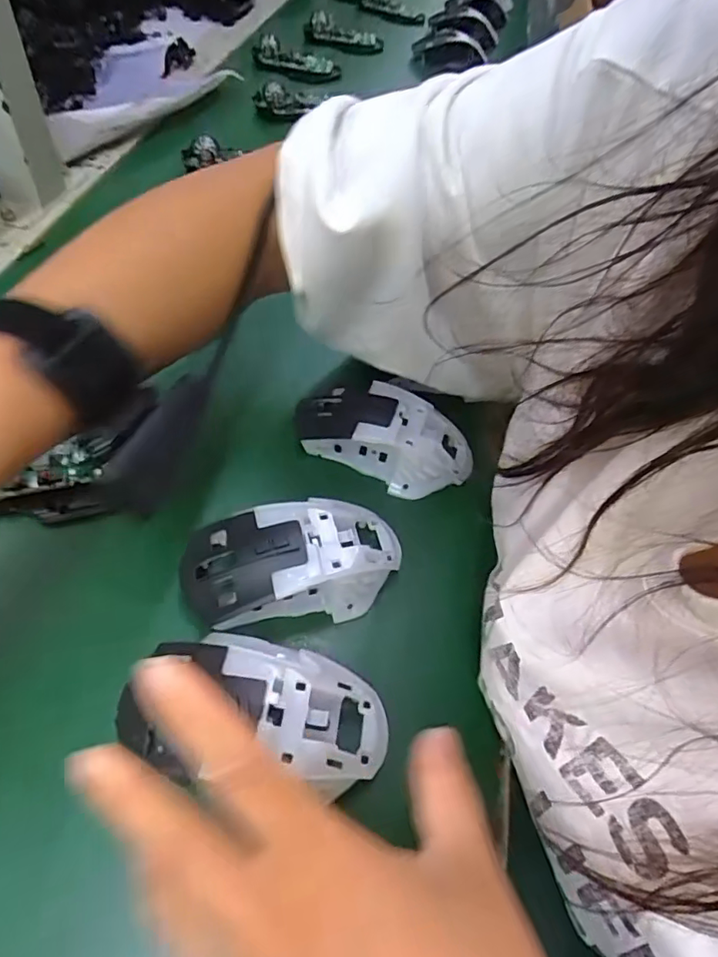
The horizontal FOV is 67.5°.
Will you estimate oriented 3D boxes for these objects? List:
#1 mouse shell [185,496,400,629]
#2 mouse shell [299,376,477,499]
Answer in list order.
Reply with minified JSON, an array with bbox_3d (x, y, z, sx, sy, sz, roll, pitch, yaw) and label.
[{"bbox_3d":[-0.032,0.044,0.281,0.111,0.043,0.060,-15,63,-17],"label":"mouse shell"},{"bbox_3d":[0.017,-0.028,0.340,0.112,0.039,0.066,25,59,6],"label":"mouse shell"}]

